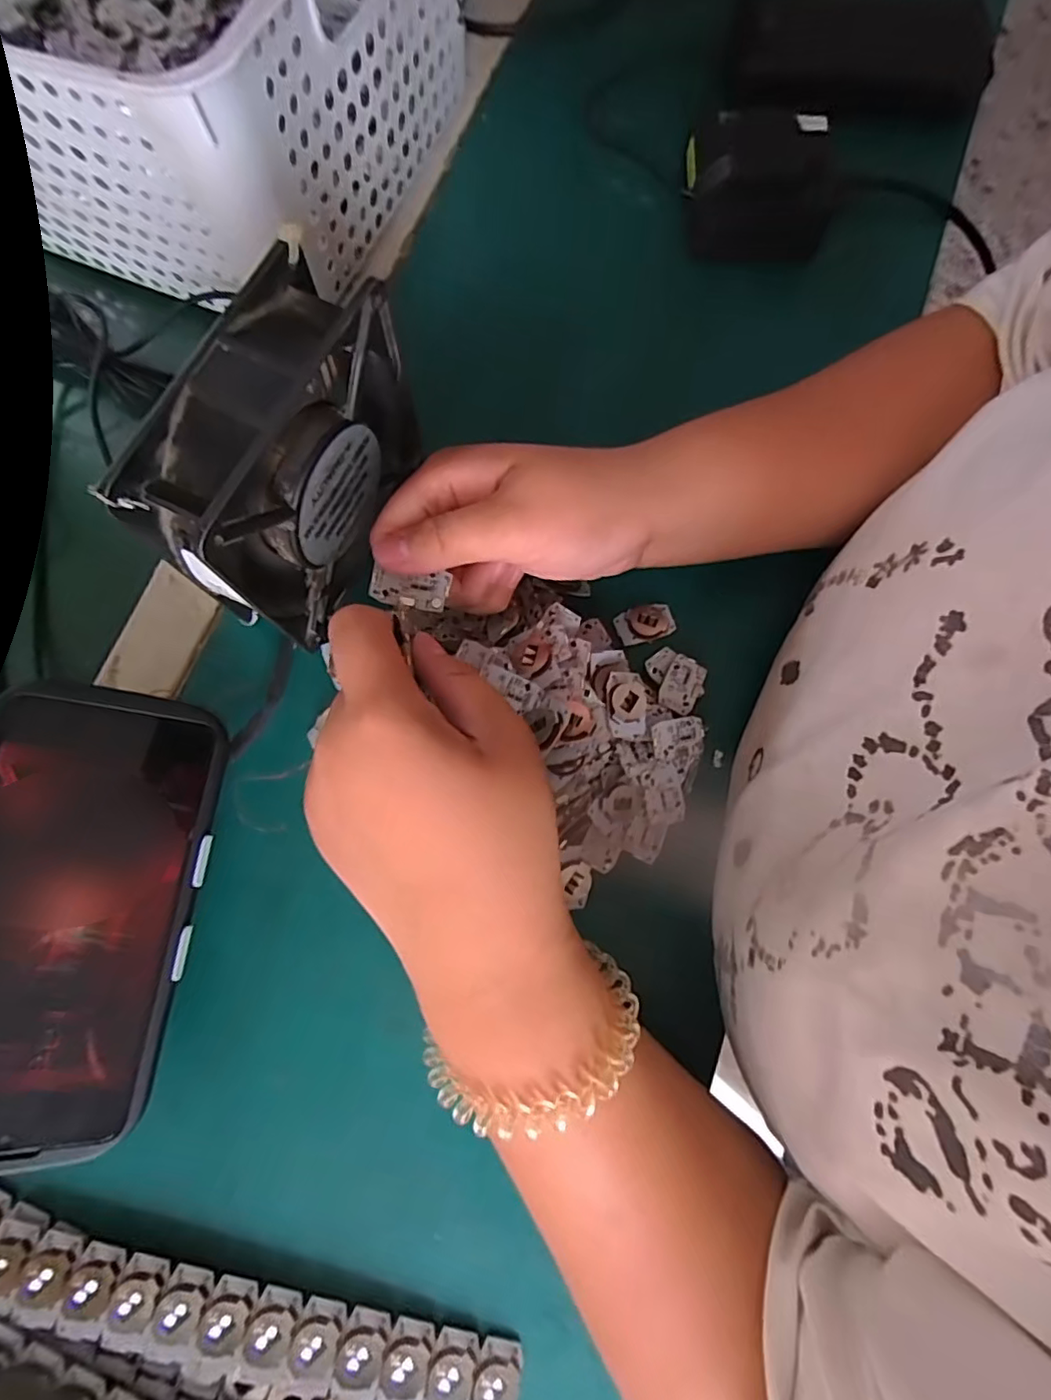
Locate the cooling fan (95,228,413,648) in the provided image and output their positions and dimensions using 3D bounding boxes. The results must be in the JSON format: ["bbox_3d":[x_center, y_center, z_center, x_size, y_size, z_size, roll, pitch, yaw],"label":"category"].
[{"bbox_3d":[-0.094,-0.095,0.251,0.040,0.120,0.119,26,79,5],"label":"cooling fan"}]

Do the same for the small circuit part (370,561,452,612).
[{"bbox_3d":[-0.045,-0.043,0.229,0.029,0.004,0.014,7,78,-3],"label":"small circuit part"}]

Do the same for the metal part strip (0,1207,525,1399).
[{"bbox_3d":[-0.133,0.241,0.235,0.263,0.012,0.028,14,78,3],"label":"metal part strip"}]

